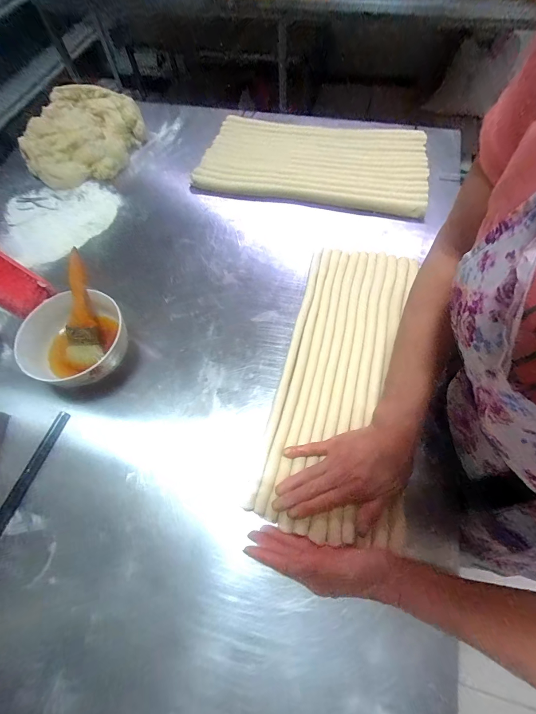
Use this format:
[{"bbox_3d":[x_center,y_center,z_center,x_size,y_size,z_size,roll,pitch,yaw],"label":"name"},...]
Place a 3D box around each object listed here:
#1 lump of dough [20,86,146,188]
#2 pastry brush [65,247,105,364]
[{"bbox_3d":[-0.401,-0.487,0.700,0.269,0.083,0.210,-34,68,-12],"label":"lump of dough"},{"bbox_3d":[-0.290,-0.080,0.491,0.042,0.020,0.180,-11,81,-2],"label":"pastry brush"}]

